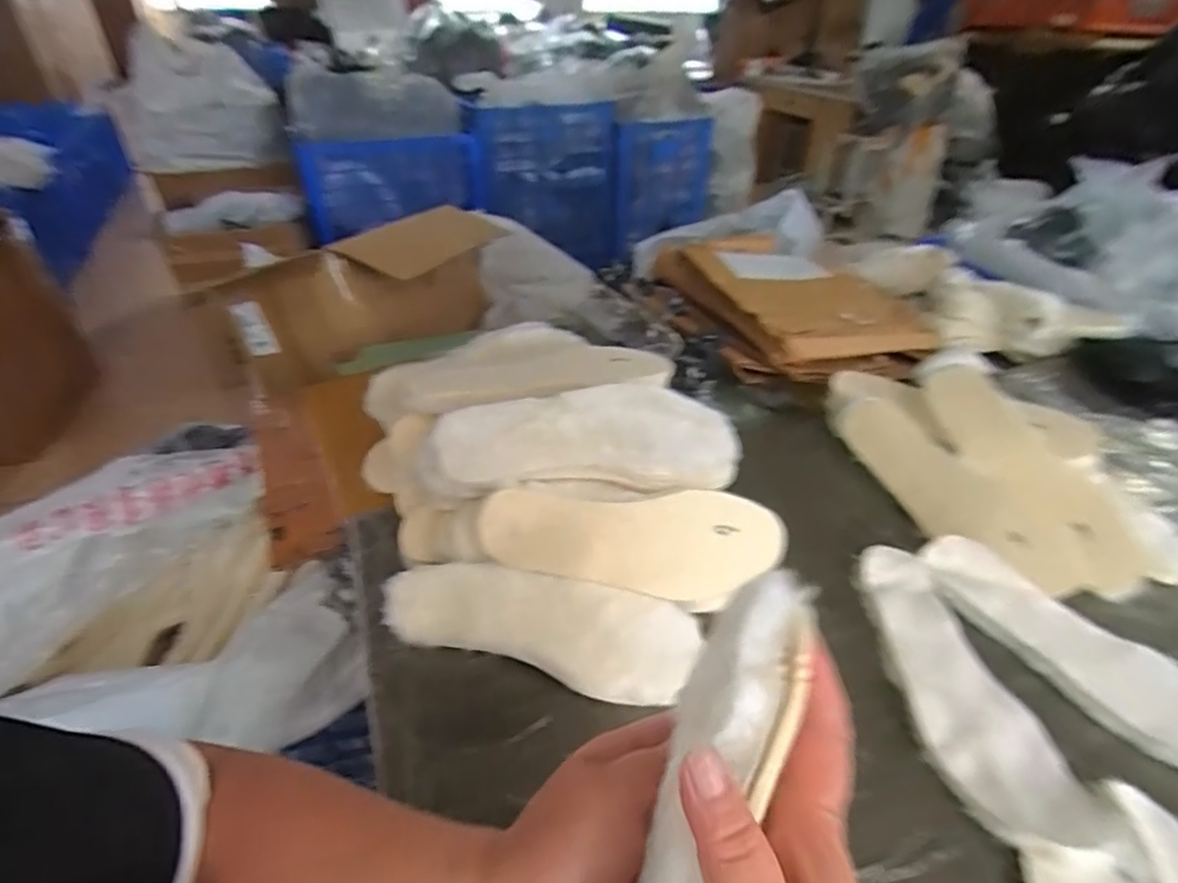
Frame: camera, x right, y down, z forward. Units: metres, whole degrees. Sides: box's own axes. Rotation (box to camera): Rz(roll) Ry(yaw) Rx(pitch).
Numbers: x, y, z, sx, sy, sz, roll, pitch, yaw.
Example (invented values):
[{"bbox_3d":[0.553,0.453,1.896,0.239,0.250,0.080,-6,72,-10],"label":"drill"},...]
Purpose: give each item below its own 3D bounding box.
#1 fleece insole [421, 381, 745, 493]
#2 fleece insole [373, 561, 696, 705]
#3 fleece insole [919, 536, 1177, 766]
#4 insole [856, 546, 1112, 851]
[{"bbox_3d":[0.004,0.001,0.560,0.284,0.043,0.099,-5,77,-9],"label":"fleece insole"},{"bbox_3d":[-0.042,0.151,0.511,0.259,0.024,0.085,12,65,7],"label":"fleece insole"},{"bbox_3d":[0.428,0.179,0.520,0.102,0.023,0.279,-28,46,-33],"label":"fleece insole"},{"bbox_3d":[0.302,0.191,0.505,0.092,0.017,0.258,-1,36,2],"label":"insole"}]

